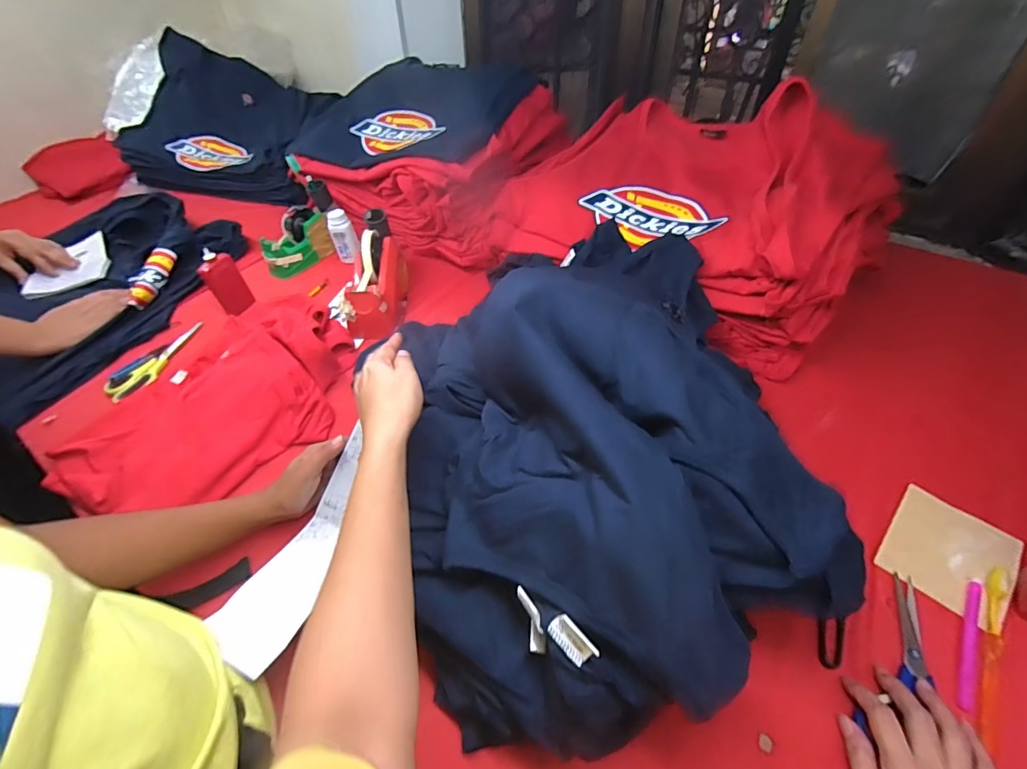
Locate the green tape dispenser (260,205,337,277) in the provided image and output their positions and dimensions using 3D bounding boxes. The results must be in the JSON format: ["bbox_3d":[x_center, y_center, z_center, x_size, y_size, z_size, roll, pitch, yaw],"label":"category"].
[{"bbox_3d":[-0.434,-0.284,0.911,0.070,0.087,0.137,24,50,22],"label":"green tape dispenser"}]

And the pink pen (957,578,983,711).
[{"bbox_3d":[0.430,0.239,0.426,0.012,0.009,0.132,29,52,25],"label":"pink pen"}]

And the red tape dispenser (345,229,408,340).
[{"bbox_3d":[-0.236,-0.180,0.781,0.078,0.111,0.176,-1,45,-1],"label":"red tape dispenser"}]

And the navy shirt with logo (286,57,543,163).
[{"bbox_3d":[-0.231,-0.574,0.978,0.539,0.151,0.345,24,50,22],"label":"navy shirt with logo"}]

